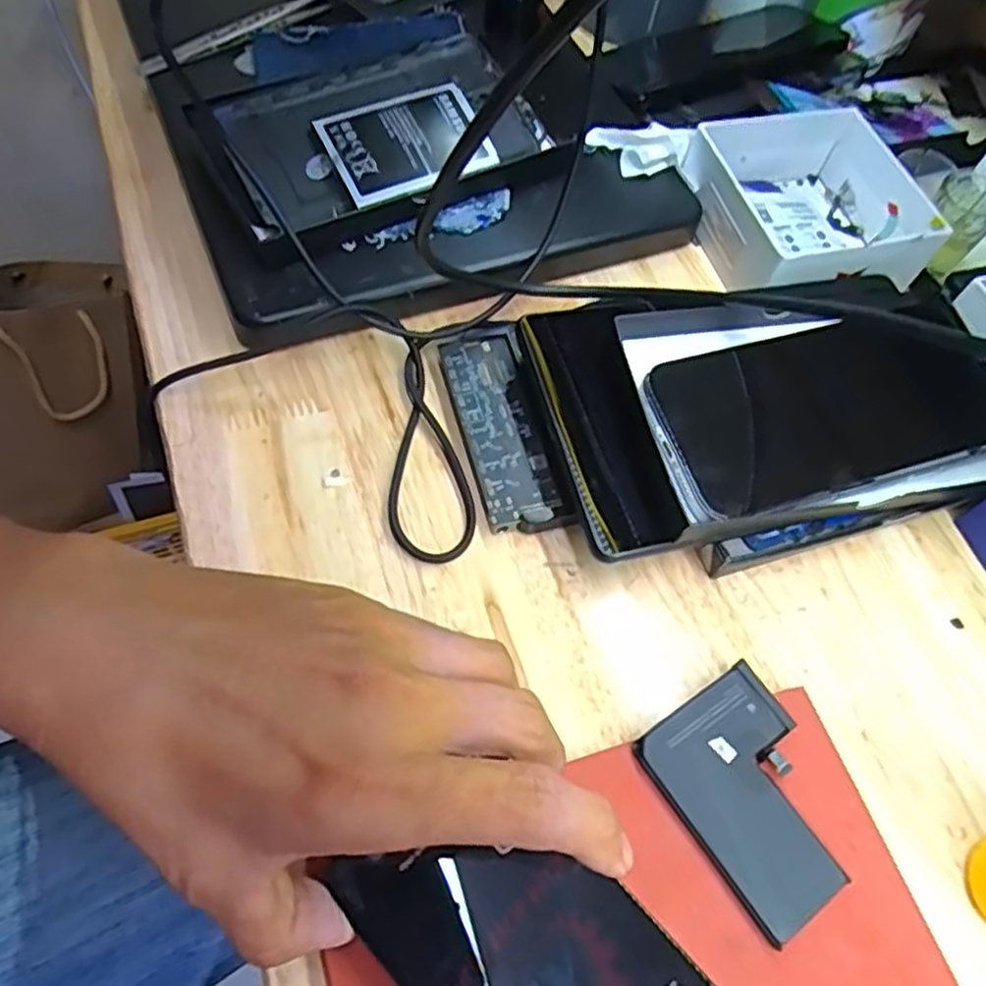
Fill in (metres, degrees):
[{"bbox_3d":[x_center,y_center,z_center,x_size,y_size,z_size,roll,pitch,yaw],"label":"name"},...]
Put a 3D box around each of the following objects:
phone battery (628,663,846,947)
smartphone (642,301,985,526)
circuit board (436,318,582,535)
[{"bbox_3d":[0.095,0.107,0.262,0.058,0.004,0.076,-30,69,-20],"label":"phone battery"},{"bbox_3d":[0.148,-0.038,0.317,0.164,0.007,0.077,-13,66,-16],"label":"smartphone"},{"bbox_3d":[0.004,-0.031,0.332,0.037,0.009,0.106,-10,63,-11],"label":"circuit board"}]

